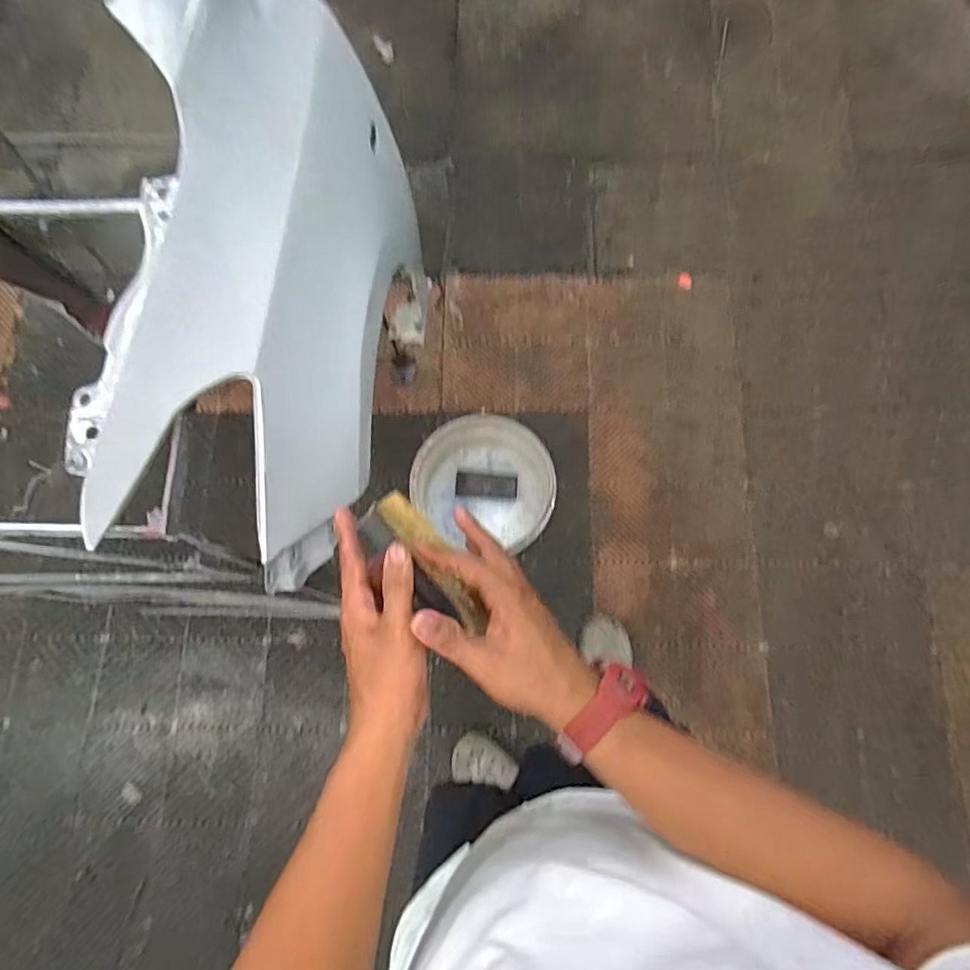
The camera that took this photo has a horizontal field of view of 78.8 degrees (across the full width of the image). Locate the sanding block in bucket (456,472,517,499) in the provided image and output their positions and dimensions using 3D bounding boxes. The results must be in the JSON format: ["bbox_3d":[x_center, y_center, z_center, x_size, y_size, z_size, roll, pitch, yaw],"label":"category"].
[{"bbox_3d":[0.004,0.001,1.366,0.140,0.022,0.056,6,75,2],"label":"sanding block in bucket"}]

